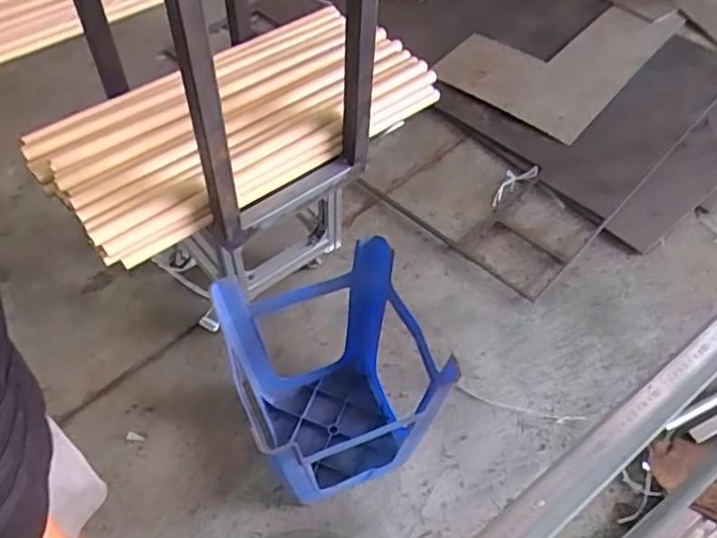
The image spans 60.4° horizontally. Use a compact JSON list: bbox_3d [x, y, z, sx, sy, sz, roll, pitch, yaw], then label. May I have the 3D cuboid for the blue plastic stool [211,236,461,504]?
[{"bbox_3d":[-0.050,0.234,1.160,0.324,0.427,0.337,-19,57,-15],"label":"blue plastic stool"}]

